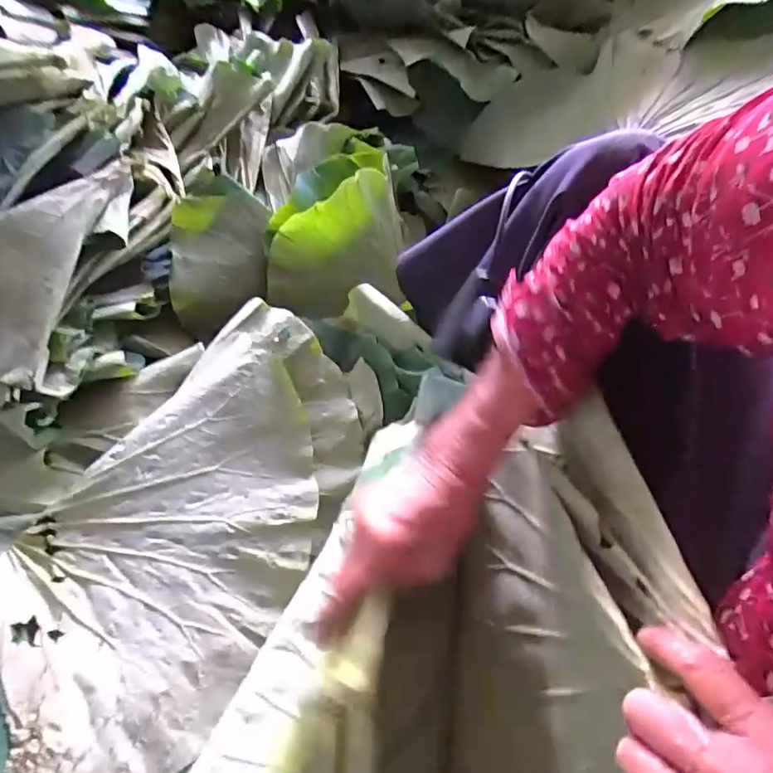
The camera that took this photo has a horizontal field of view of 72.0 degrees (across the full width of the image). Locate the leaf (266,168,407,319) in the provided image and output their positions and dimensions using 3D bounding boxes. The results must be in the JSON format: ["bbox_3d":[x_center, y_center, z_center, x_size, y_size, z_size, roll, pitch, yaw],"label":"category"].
[{"bbox_3d":[-0.062,-0.181,0.708,0.201,0.154,0.076,-24,57,-16],"label":"leaf"}]

